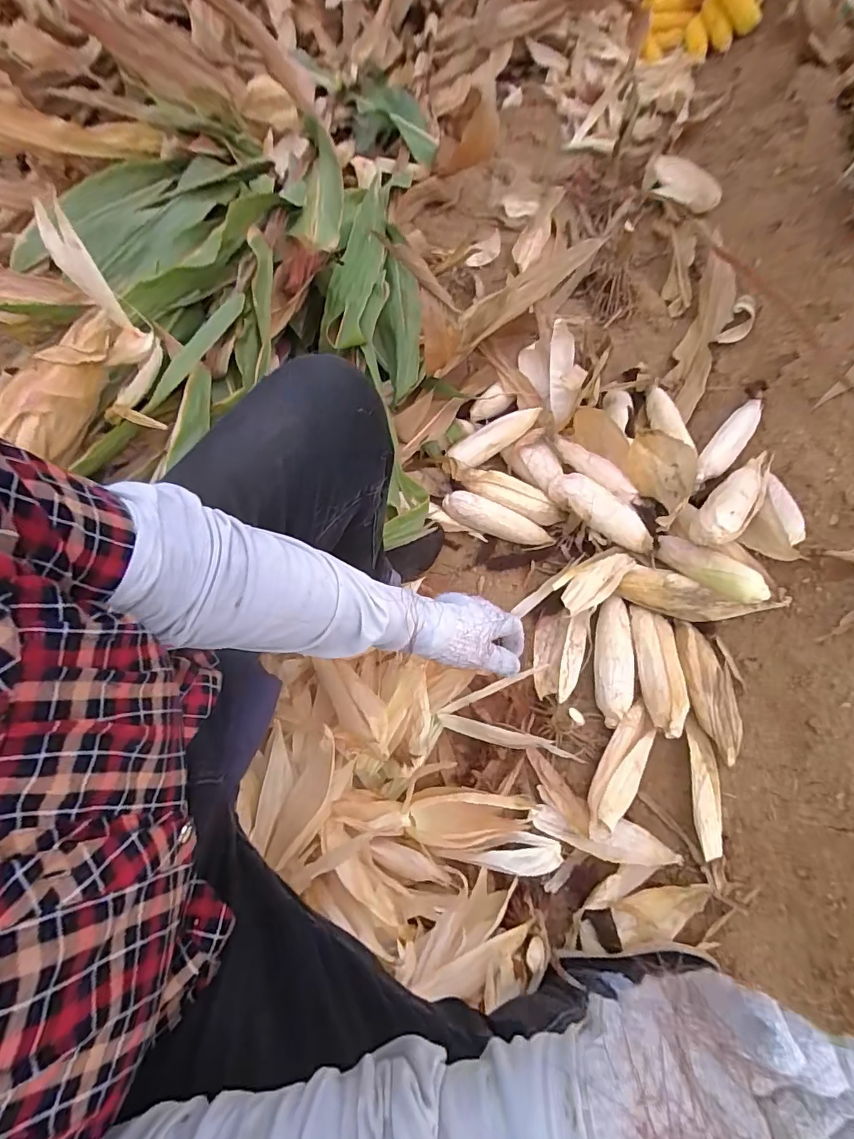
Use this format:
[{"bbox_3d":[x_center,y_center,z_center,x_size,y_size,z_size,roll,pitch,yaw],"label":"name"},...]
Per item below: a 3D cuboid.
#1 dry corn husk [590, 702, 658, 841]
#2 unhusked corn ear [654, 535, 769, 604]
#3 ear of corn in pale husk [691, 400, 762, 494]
[{"bbox_3d":[0.295,0.302,0.732,0.058,0.038,0.205,32,74,12],"label":"dry corn husk"},{"bbox_3d":[0.441,-0.006,0.762,0.047,0.057,0.184,-32,38,-10],"label":"unhusked corn ear"},{"bbox_3d":[0.541,-0.226,0.872,0.050,0.038,0.203,40,76,14],"label":"ear of corn in pale husk"}]

